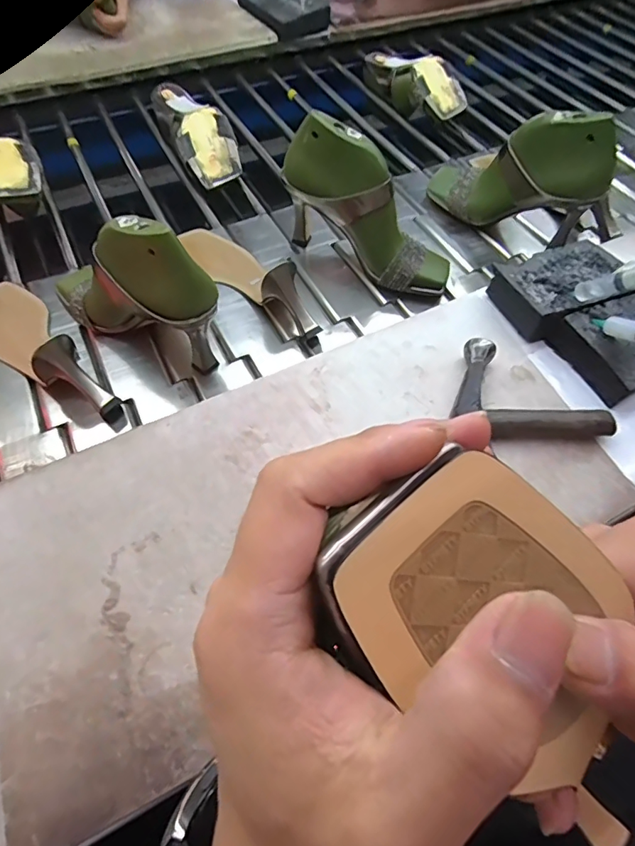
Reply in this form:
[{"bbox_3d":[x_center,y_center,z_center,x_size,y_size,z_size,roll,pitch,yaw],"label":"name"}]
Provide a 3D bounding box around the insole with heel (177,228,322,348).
[{"bbox_3d":[-0.080,-0.187,0.563,0.064,0.061,0.247,-39,66,-24],"label":"insole with heel"}]

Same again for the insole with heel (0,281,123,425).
[{"bbox_3d":[-0.299,-0.089,0.491,0.071,0.062,0.245,-36,65,-23],"label":"insole with heel"}]

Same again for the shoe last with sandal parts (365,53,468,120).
[{"bbox_3d":[0.162,-0.580,0.823,0.077,0.073,0.224,-25,60,-16],"label":"shoe last with sandal parts"}]

